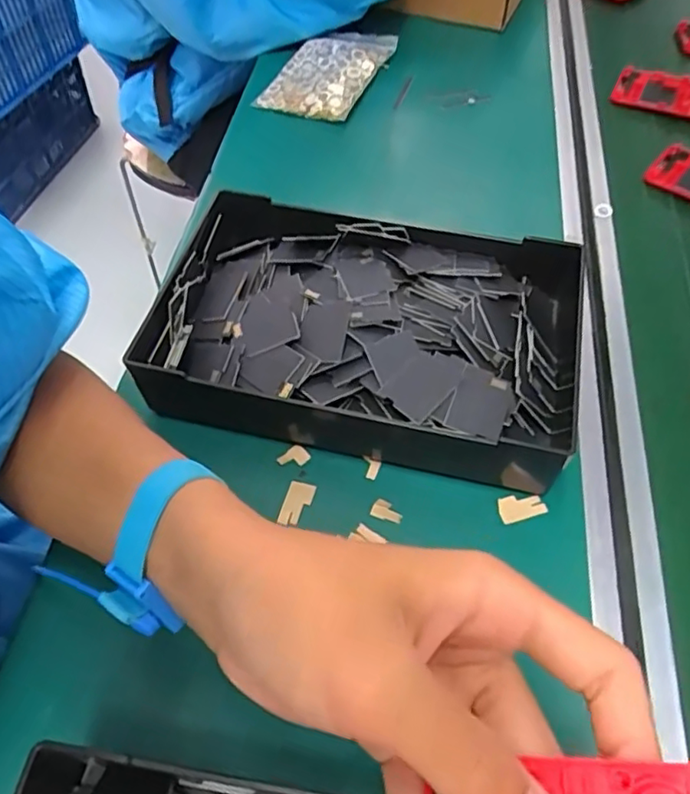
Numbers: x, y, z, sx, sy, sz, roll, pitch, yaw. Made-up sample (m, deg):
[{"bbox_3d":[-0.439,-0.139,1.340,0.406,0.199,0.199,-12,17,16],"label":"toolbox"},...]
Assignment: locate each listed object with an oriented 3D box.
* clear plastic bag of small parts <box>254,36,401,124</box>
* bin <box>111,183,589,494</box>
[{"bbox_3d":[-0.015,-0.324,0.598,0.094,0.021,0.139,19,58,11],"label":"clear plastic bag of small parts"},{"bbox_3d":[0.018,-0.044,0.392,0.267,0.052,0.169,12,57,6],"label":"bin"}]

